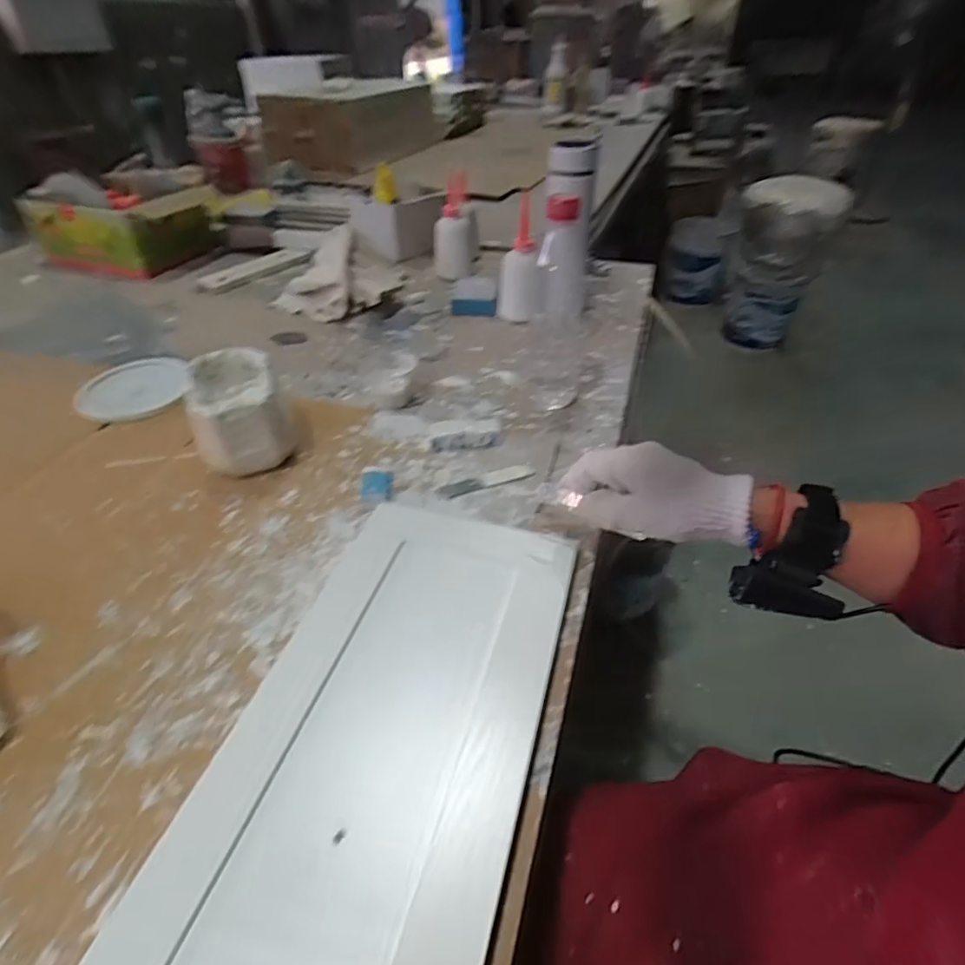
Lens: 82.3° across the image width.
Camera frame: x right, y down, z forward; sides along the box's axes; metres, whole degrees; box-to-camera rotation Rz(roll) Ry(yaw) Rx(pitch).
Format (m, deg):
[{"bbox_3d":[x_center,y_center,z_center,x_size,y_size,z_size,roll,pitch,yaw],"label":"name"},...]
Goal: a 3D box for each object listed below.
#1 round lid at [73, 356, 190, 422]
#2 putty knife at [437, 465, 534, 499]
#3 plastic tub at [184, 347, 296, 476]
[{"bbox_3d":[-0.410,-0.115,0.657,0.112,0.015,0.126,-12,42,-15],"label":"round lid"},{"bbox_3d":[0.003,-0.001,0.530,0.095,0.004,0.020,-13,42,-16],"label":"putty knife"},{"bbox_3d":[-0.234,-0.066,0.543,0.081,0.090,0.118,-14,42,-16],"label":"plastic tub"}]

